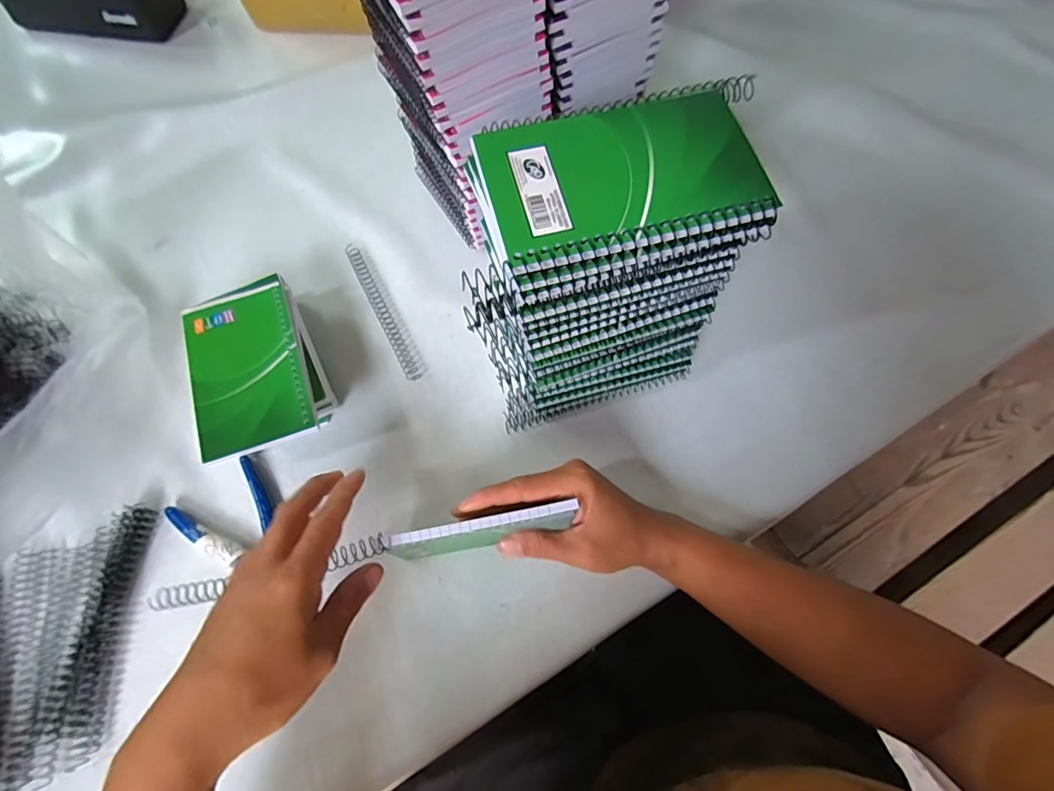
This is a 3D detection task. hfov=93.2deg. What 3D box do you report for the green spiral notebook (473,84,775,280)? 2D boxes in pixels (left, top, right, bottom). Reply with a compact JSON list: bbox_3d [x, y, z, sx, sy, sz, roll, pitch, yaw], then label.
[{"bbox_3d":[0.046,-0.107,0.239,0.128,0.007,0.082,-14,67,-4],"label":"green spiral notebook"}]

